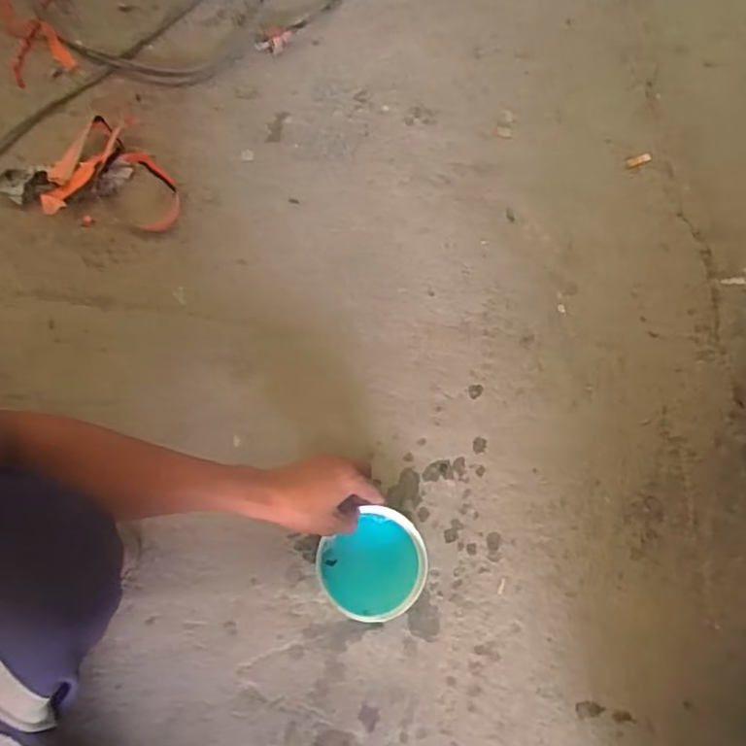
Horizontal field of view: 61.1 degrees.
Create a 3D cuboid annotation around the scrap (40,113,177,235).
[{"bbox_3d":[-0.338,-0.261,0.829,0.158,0.029,0.161,3,67,-19],"label":"scrap"}]

